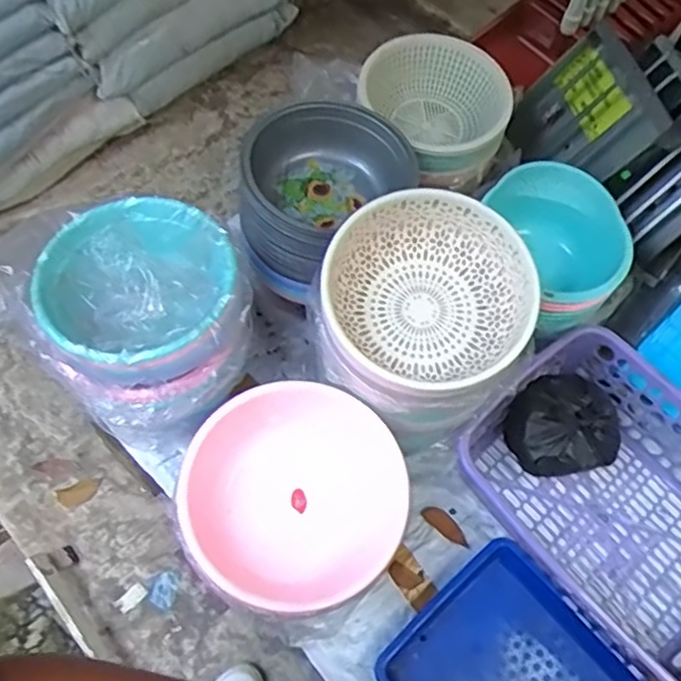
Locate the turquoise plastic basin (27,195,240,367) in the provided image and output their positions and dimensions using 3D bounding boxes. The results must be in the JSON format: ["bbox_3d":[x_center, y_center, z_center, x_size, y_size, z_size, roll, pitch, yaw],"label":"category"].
[{"bbox_3d":[-0.245,-0.069,0.831,0.217,0.072,0.224,1,64,-3],"label":"turquoise plastic basin"}]

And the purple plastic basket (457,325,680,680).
[{"bbox_3d":[0.412,0.221,0.955,0.288,0.153,0.436,-38,72,-19],"label":"purple plastic basket"}]

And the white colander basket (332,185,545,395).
[{"bbox_3d":[0.105,-0.049,0.822,0.236,0.098,0.235,1,64,-3],"label":"white colander basket"}]

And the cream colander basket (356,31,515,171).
[{"bbox_3d":[0.153,-0.357,1.074,0.195,0.128,0.205,1,64,-3],"label":"cream colander basket"}]

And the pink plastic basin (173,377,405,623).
[{"bbox_3d":[-0.056,0.193,0.835,0.253,0.105,0.258,1,64,-3],"label":"pink plastic basin"}]

